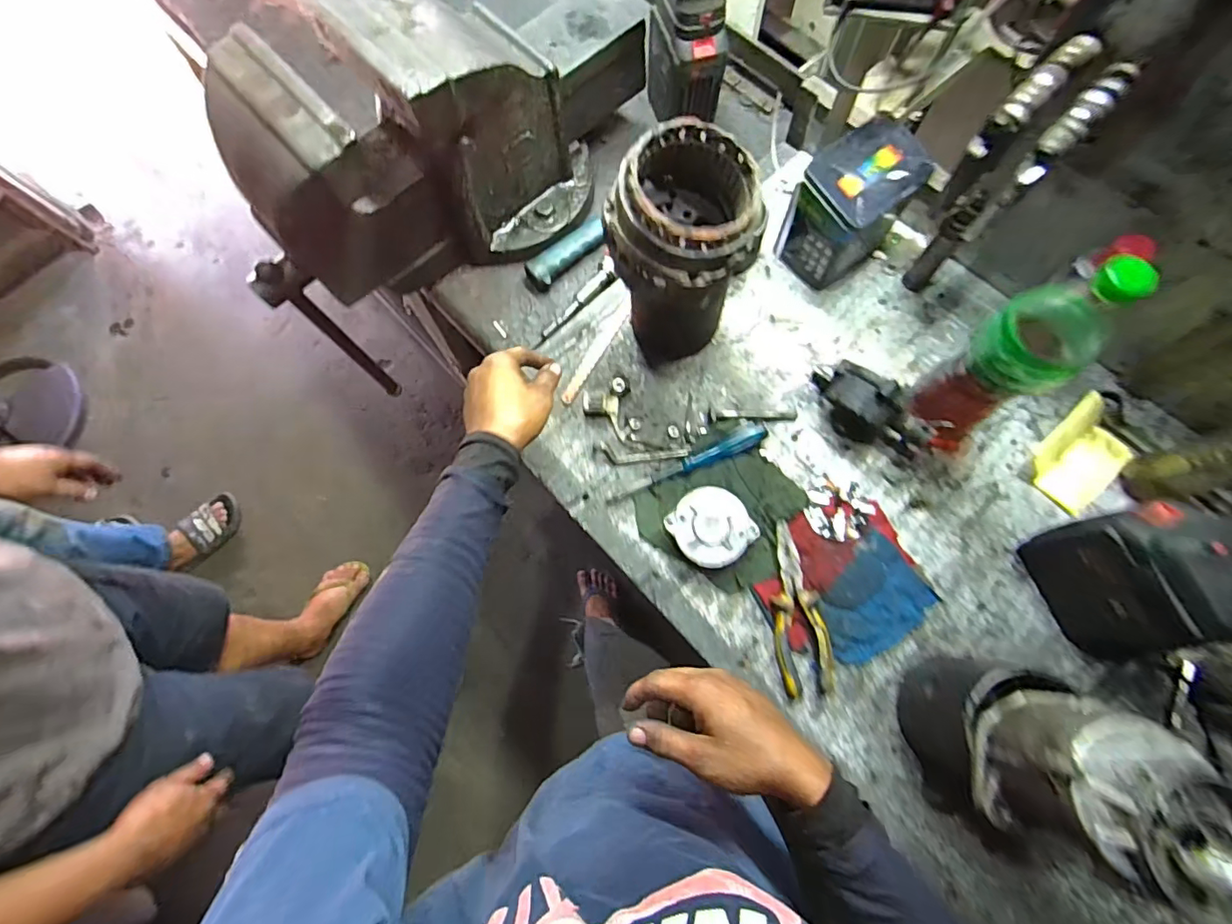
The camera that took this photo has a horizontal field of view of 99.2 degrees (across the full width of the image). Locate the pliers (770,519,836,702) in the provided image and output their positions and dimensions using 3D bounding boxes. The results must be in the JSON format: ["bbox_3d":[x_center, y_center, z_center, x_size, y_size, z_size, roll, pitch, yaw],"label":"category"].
[{"bbox_3d":[0.186,0.155,0.554,0.055,0.020,0.171,-12,75,-2],"label":"pliers"}]

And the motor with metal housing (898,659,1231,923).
[{"bbox_3d":[0.331,0.231,0.414,0.109,0.236,0.107,0,75,2],"label":"motor with metal housing"}]

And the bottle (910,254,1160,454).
[{"bbox_3d":[0.365,-0.085,0.484,0.084,0.274,0.074,-16,75,-3],"label":"bottle"}]

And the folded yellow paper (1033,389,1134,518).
[{"bbox_3d":[0.517,-0.008,0.576,0.110,0.042,0.086,-43,78,-9],"label":"folded yellow paper"}]

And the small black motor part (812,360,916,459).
[{"bbox_3d":[0.281,-0.058,0.581,0.140,0.087,0.051,42,80,12],"label":"small black motor part"}]

